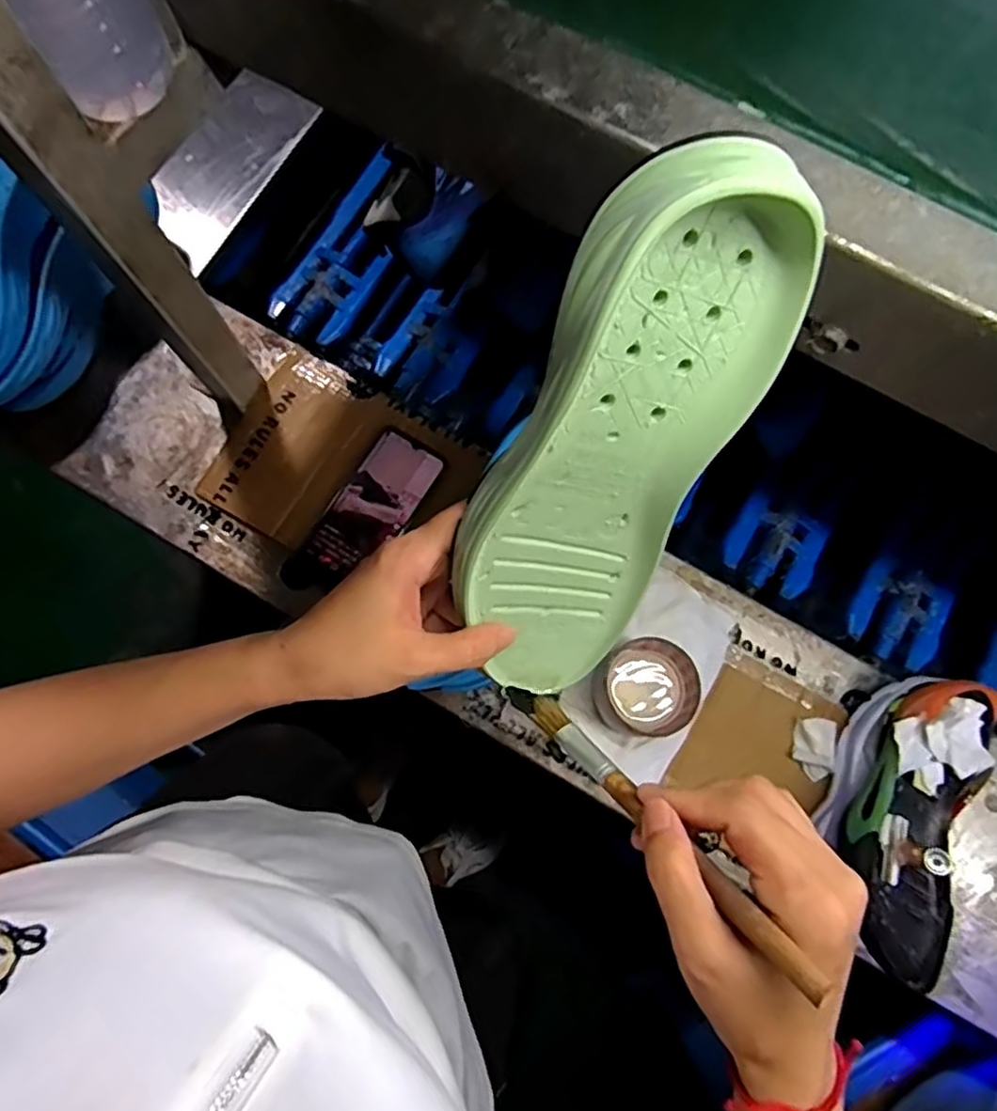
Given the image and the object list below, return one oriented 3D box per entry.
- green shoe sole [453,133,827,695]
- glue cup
[{"bbox_3d":[0.043,-0.032,0.285,0.087,0.252,0.042,22,38,5],"label":"green shoe sole"},{"bbox_3d":[0.127,0.116,0.586,0.087,0.050,0.078,-13,79,-2],"label":"glue cup"}]

